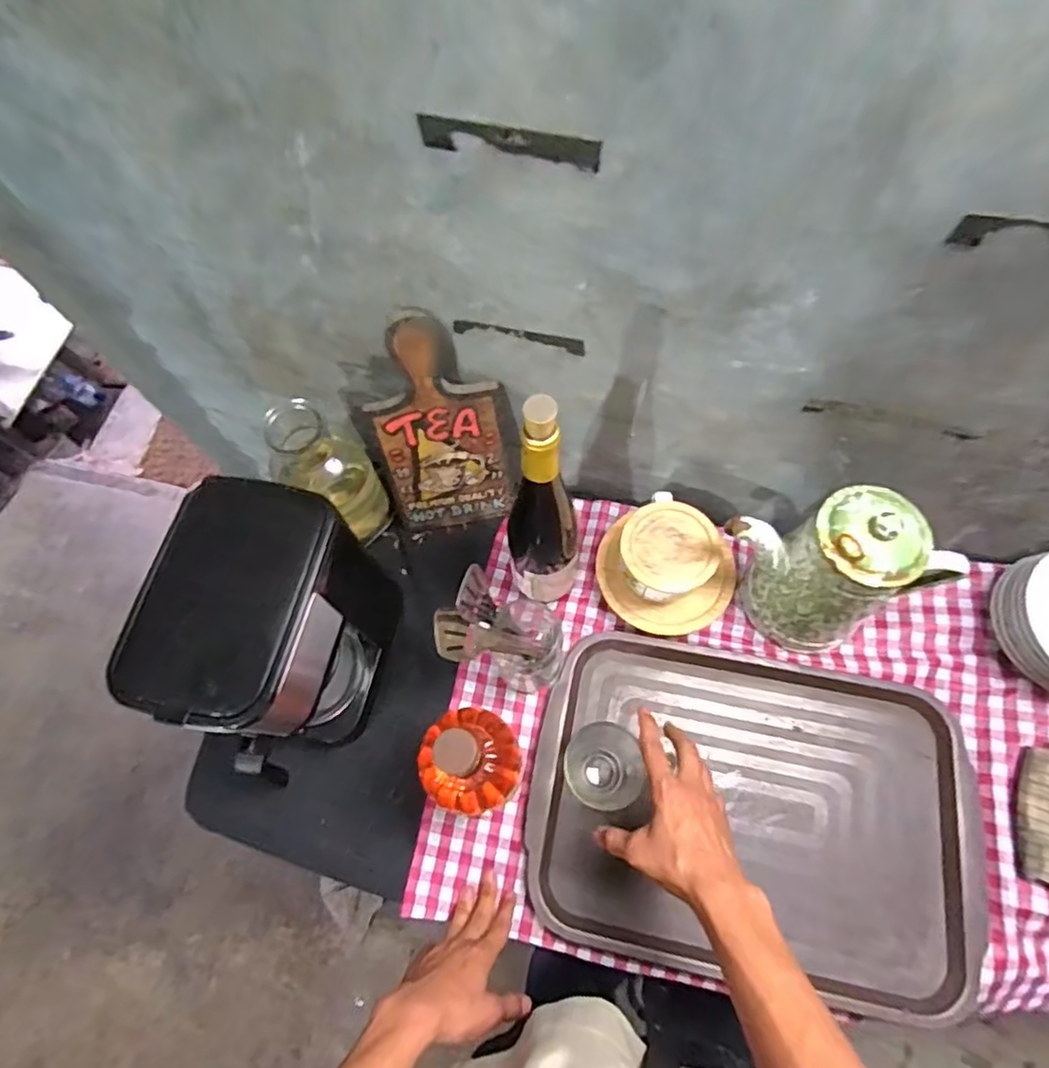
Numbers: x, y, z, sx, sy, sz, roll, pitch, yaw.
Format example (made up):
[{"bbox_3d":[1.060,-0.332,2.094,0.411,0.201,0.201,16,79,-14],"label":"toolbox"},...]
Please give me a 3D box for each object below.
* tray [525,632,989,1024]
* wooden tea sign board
[{"bbox_3d":[0.226,0.278,0.628,0.425,0.034,0.304,9,67,6],"label":"tray"},{"bbox_3d":[-0.085,-0.107,0.664,0.137,0.274,0.018,-8,50,-3],"label":"wooden tea sign board"}]

